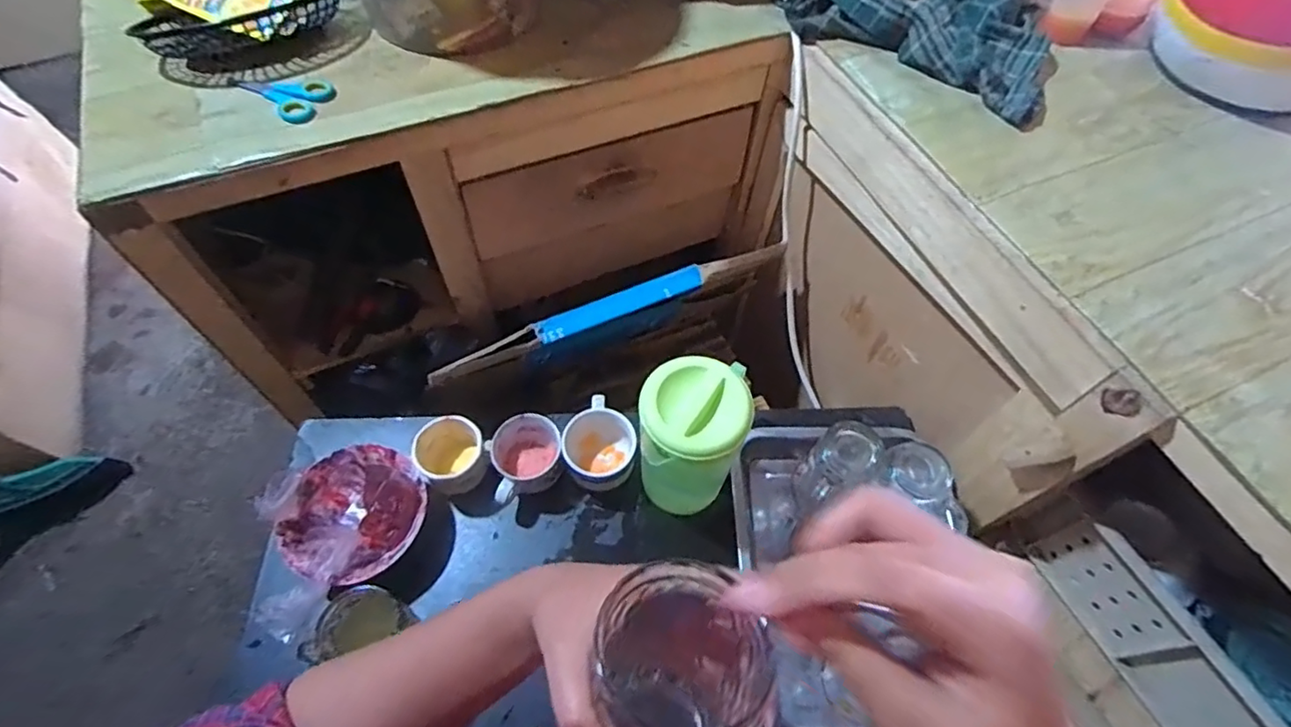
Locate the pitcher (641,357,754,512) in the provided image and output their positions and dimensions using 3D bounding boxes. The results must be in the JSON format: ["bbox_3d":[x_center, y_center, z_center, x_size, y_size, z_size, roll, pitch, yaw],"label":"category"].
[{"bbox_3d":[0.045,0.086,0.662,0.105,0.186,0.103,4,60,2],"label":"pitcher"}]

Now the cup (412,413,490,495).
[{"bbox_3d":[-0.226,0.109,0.721,0.074,0.063,0.081,0,60,-1],"label":"cup"}]

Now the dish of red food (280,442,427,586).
[{"bbox_3d":[-0.322,0.172,0.688,0.141,0.049,0.146,18,61,10],"label":"dish of red food"}]

